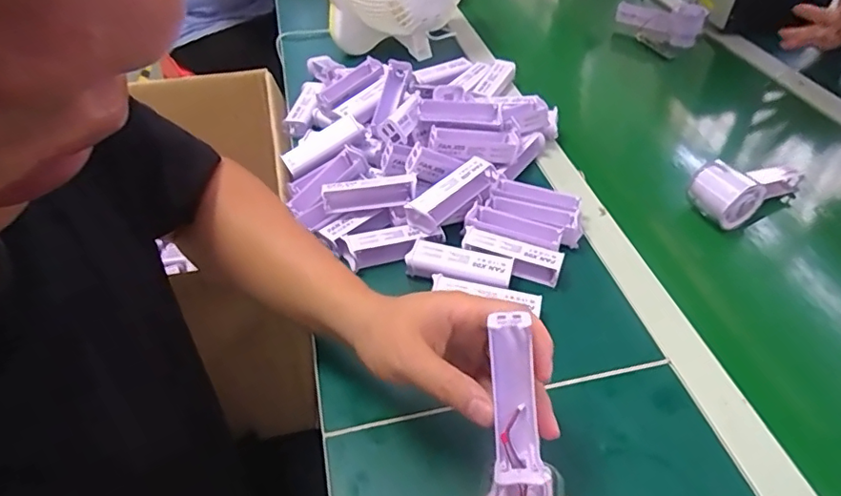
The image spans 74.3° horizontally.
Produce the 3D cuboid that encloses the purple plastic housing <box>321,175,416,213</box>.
[{"bbox_3d":[-0.055,-0.055,0.587,0.096,0.027,0.022,-4,43,-4],"label":"purple plastic housing"}]

